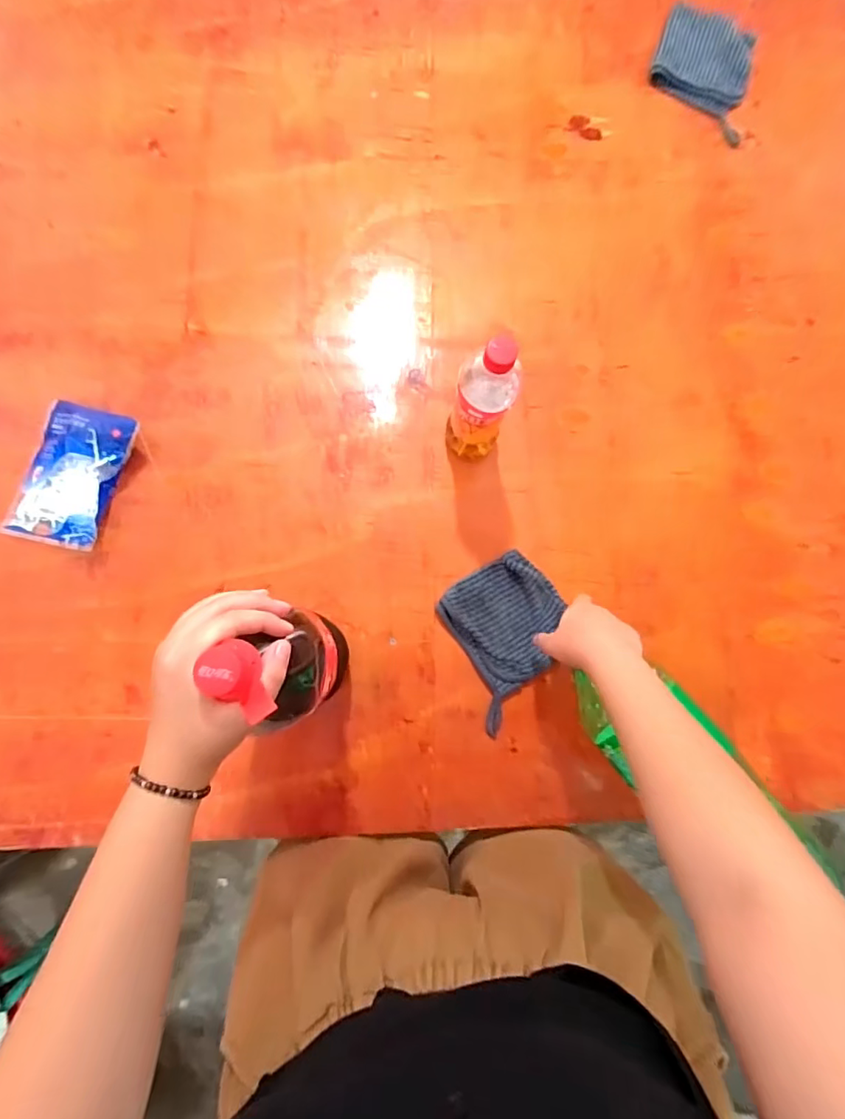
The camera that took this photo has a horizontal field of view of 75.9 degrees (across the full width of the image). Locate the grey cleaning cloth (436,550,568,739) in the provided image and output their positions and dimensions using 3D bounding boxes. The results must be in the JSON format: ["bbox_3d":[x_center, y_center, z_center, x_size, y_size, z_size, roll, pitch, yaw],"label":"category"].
[{"bbox_3d":[0.105,0.088,0.643,0.143,0.017,0.166,-28,84,-6],"label":"grey cleaning cloth"}]

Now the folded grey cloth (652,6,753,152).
[{"bbox_3d":[0.415,-0.719,0.791,0.146,0.028,0.181,19,81,0],"label":"folded grey cloth"}]

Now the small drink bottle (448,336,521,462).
[{"bbox_3d":[0.069,-0.172,0.606,0.068,0.203,0.057,19,81,0],"label":"small drink bottle"}]

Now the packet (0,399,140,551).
[{"bbox_3d":[-0.428,-0.105,0.656,0.115,0.031,0.174,16,81,0],"label":"packet"}]

